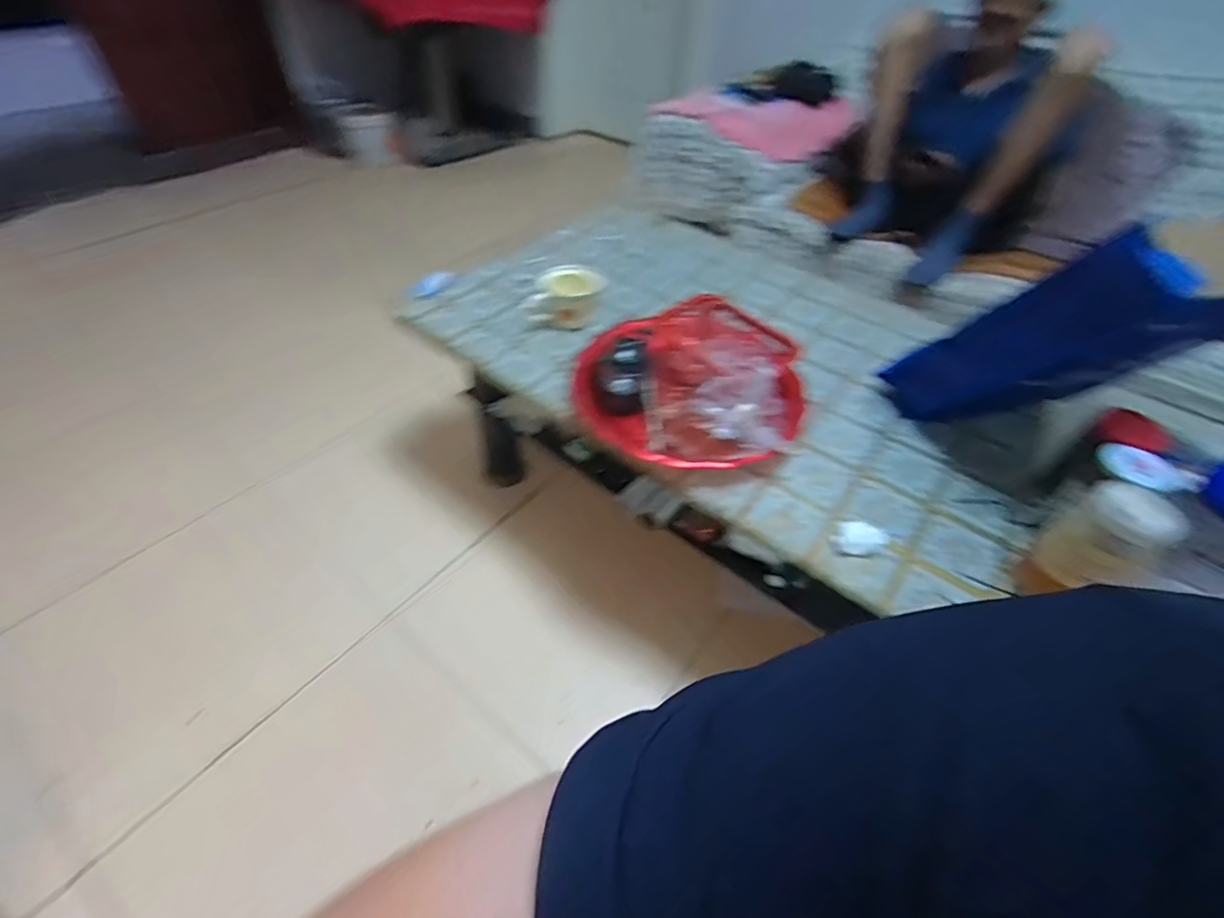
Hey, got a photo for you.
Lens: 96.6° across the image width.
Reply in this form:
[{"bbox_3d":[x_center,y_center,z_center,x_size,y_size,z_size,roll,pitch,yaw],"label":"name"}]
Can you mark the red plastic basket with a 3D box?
[{"bbox_3d":[0.120,-0.117,0.822,0.350,0.103,0.309,4,47,-1],"label":"red plastic basket"}]

